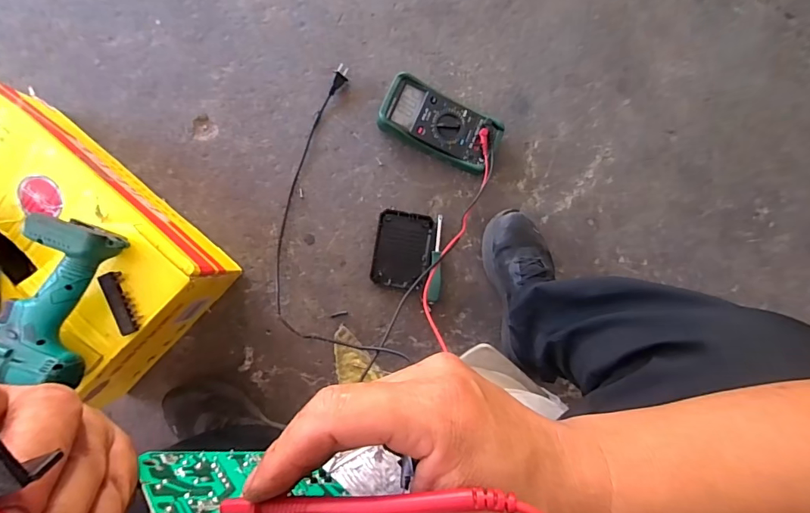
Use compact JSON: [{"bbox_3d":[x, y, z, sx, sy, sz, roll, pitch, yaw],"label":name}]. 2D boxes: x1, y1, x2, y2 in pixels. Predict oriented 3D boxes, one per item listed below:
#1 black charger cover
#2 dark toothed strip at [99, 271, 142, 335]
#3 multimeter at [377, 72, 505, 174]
[{"bbox_3d":[-0.003,-0.011,0.730,0.096,0.021,0.126,9,89,-4],"label":"black charger cover"},{"bbox_3d":[-0.328,0.054,0.496,0.021,0.016,0.072,-23,92,-4],"label":"dark toothed strip"},{"bbox_3d":[0.059,-0.215,0.717,0.195,0.059,0.092,24,88,-4],"label":"multimeter"}]

